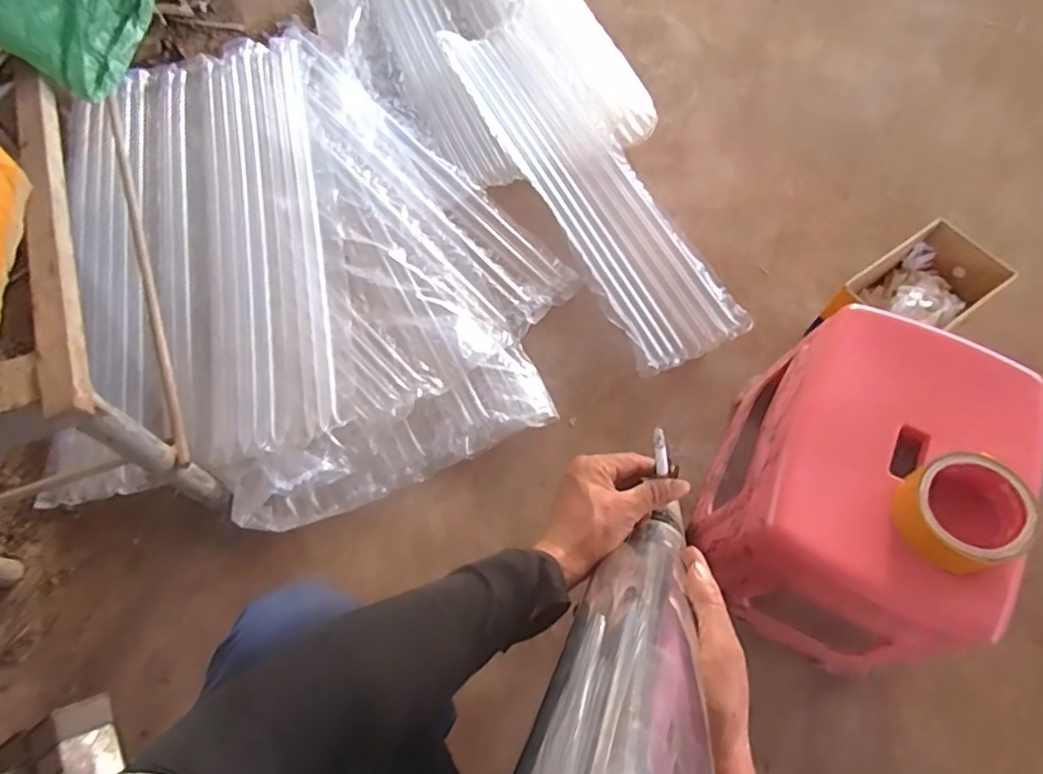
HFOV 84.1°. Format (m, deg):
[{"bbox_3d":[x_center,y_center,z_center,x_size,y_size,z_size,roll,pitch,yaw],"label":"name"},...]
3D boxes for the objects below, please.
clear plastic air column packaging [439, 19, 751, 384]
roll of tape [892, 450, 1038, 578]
[{"bbox_3d":[0.092,-0.365,0.999,0.184,0.063,0.774,-24,66,-10],"label":"clear plastic air column packaging"},{"bbox_3d":[0.380,0.110,0.504,0.101,0.046,0.094,-19,70,-4],"label":"roll of tape"}]

